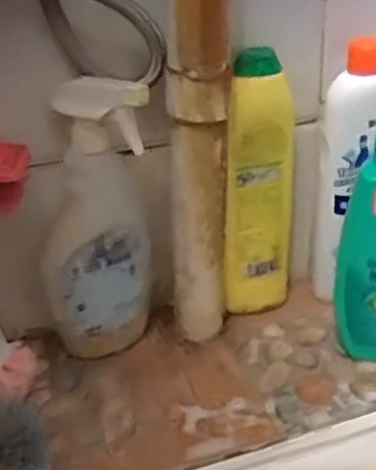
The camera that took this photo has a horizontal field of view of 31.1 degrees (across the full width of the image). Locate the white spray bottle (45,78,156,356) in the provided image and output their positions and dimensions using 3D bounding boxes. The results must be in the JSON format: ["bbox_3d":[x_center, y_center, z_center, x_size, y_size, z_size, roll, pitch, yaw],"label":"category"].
[{"bbox_3d":[-0.078,-0.016,0.575,0.096,0.231,0.063,-9,32,-11],"label":"white spray bottle"}]

